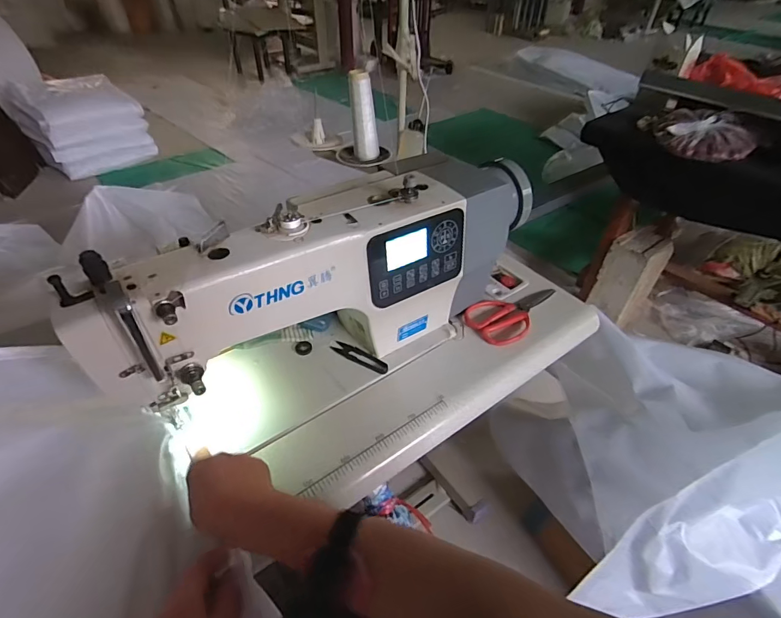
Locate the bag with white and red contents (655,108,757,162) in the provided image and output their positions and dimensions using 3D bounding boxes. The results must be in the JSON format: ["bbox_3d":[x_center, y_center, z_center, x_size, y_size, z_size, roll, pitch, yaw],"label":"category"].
[{"bbox_3d":[0.891,-0.499,1.206,0.165,0.092,0.256,-28,51,-29],"label":"bag with white and red contents"}]

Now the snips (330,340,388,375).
[{"bbox_3d":[-0.045,0.071,0.627,0.094,0.007,0.023,22,46,20],"label":"snips"}]

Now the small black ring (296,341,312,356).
[{"bbox_3d":[-0.132,0.060,0.638,0.024,0.004,0.026,1,43,-1],"label":"small black ring"}]

